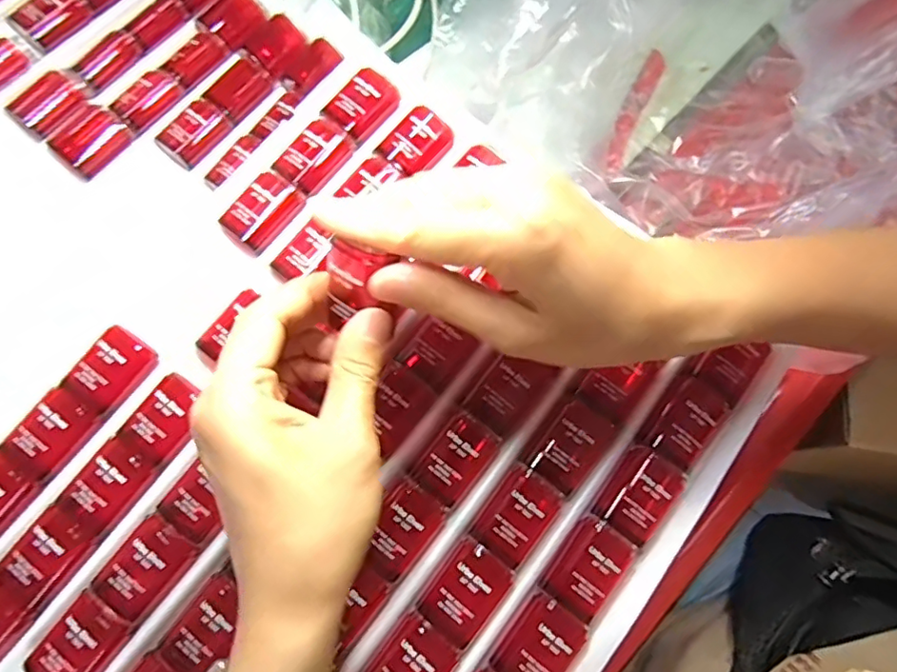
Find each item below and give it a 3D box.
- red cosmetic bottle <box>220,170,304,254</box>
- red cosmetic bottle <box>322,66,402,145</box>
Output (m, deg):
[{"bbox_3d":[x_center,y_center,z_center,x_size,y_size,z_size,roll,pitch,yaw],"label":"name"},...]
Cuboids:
[{"bbox_3d":[-0.103,-0.068,0.313,0.031,0.012,0.043,37,78,8],"label":"red cosmetic bottle"},{"bbox_3d":[-0.050,-0.135,0.331,0.027,0.013,0.041,41,78,9],"label":"red cosmetic bottle"}]

